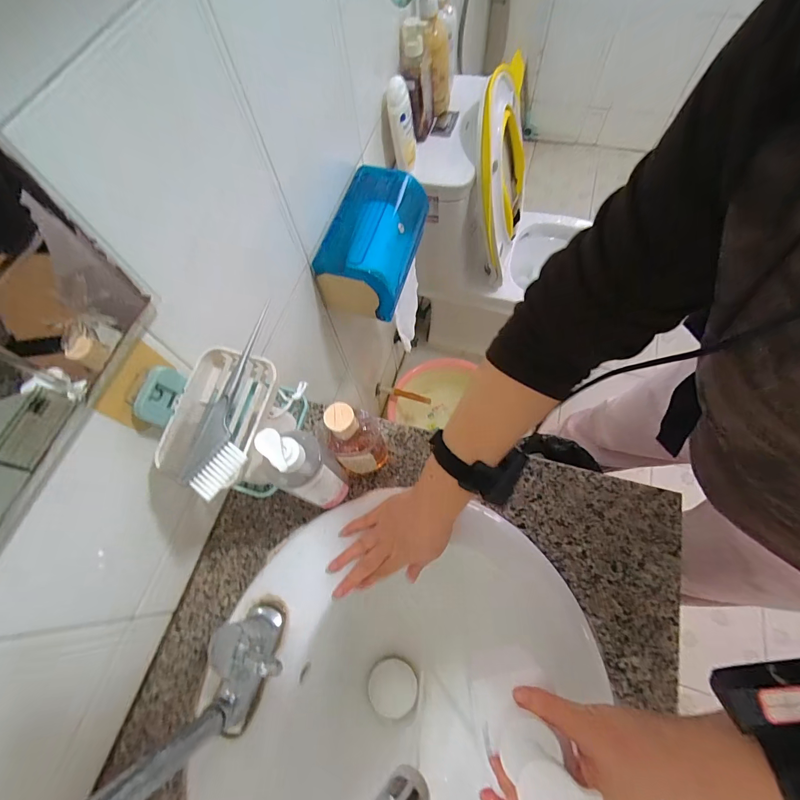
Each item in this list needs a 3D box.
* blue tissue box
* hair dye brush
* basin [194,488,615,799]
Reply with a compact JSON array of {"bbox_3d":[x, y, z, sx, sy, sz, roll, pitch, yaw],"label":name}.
[{"bbox_3d":[-0.039,-0.277,0.685,0.125,0.116,0.237,16,68,10],"label":"blue tissue box"},{"bbox_3d":[-0.158,-0.001,0.371,0.044,0.011,0.180,10,79,8],"label":"hair dye brush"},{"bbox_3d":[0.011,0.374,0.492,0.446,0.160,0.470,-1,66,3],"label":"basin"}]

